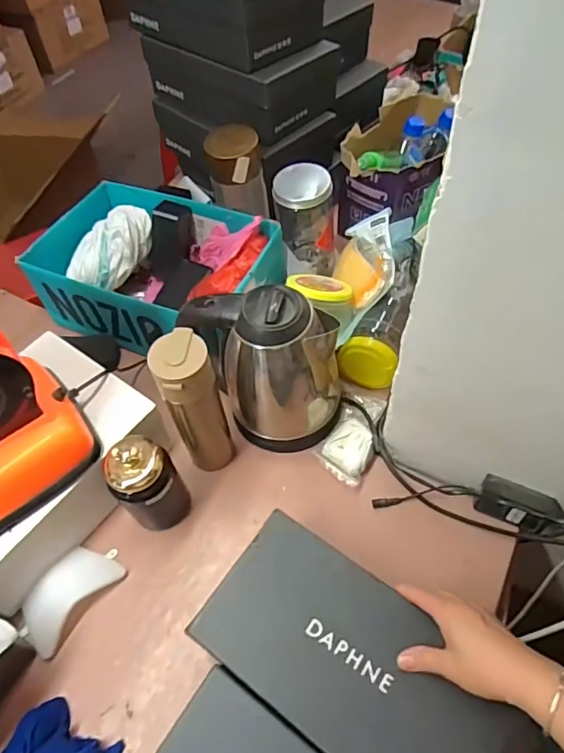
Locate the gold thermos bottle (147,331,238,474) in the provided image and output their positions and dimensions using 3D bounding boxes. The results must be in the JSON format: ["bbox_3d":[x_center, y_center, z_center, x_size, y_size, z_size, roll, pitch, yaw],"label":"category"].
[{"bbox_3d":[-0.104,0.043,0.642,0.062,0.240,0.064,-2,56,3],"label":"gold thermos bottle"}]

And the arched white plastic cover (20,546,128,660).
[{"bbox_3d":[-0.261,0.265,0.628,0.070,0.023,0.127,31,64,22],"label":"arched white plastic cover"}]

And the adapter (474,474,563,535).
[{"bbox_3d":[0.299,0.161,0.635,0.103,0.049,0.038,21,60,17],"label":"adapter"}]

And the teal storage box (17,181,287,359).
[{"bbox_3d":[-0.197,-0.158,0.832,0.335,0.134,0.245,20,60,16],"label":"teal storage box"}]

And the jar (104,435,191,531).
[{"bbox_3d":[-0.164,0.132,0.632,0.072,0.154,0.071,25,62,19],"label":"jar"}]

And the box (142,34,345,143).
[{"bbox_3d":[-0.076,-0.525,0.883,0.292,0.105,0.184,34,65,23],"label":"box"}]

